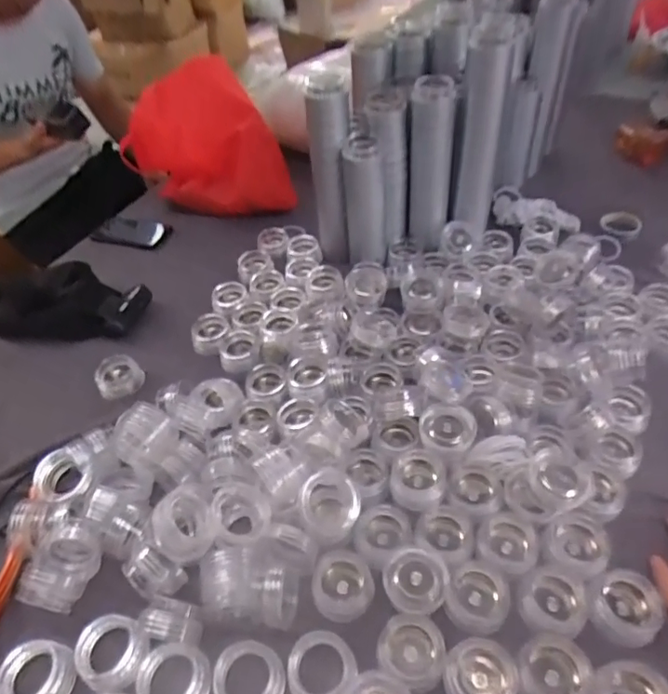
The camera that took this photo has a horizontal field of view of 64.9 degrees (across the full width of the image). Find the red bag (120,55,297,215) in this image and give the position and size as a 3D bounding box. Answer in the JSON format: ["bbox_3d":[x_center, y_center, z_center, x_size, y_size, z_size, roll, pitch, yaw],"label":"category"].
[{"bbox_3d":[-0.246,-0.384,1.059,0.281,0.282,0.114,-21,47,-15],"label":"red bag"}]

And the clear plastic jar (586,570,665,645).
[{"bbox_3d":[0.278,0.250,0.505,0.059,0.040,0.061,-4,47,4],"label":"clear plastic jar"}]

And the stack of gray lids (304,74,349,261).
[{"bbox_3d":[-0.002,-0.276,0.865,0.068,0.312,0.075,-5,45,1],"label":"stack of gray lids"}]

